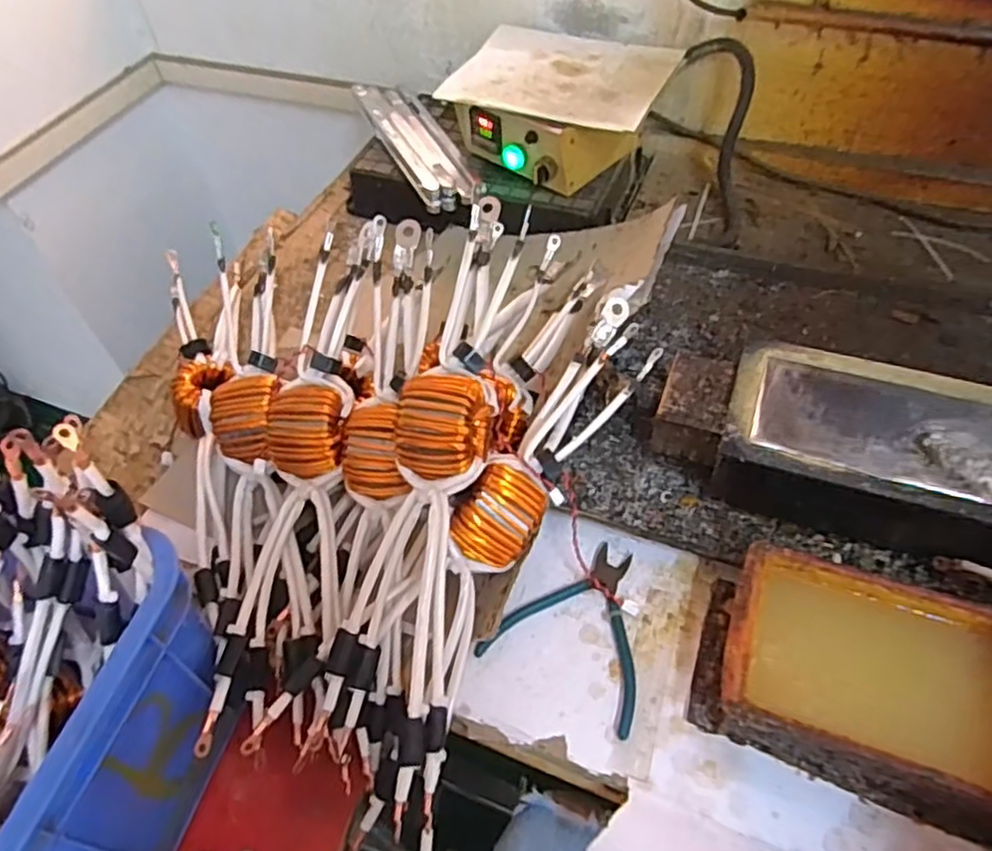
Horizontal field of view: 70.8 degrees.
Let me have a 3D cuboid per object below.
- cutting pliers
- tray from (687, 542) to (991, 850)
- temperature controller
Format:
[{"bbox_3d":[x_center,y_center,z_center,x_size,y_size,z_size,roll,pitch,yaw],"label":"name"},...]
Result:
[{"bbox_3d":[0.074,0.154,0.557,0.126,0.013,0.133,25,58,22],"label":"cutting pliers"},{"bbox_3d":[0.267,0.181,0.490,0.232,0.067,0.138,15,54,16],"label":"tray"},{"bbox_3d":[0.078,-0.397,0.876,0.252,0.093,0.203,20,56,19],"label":"temperature controller"}]

